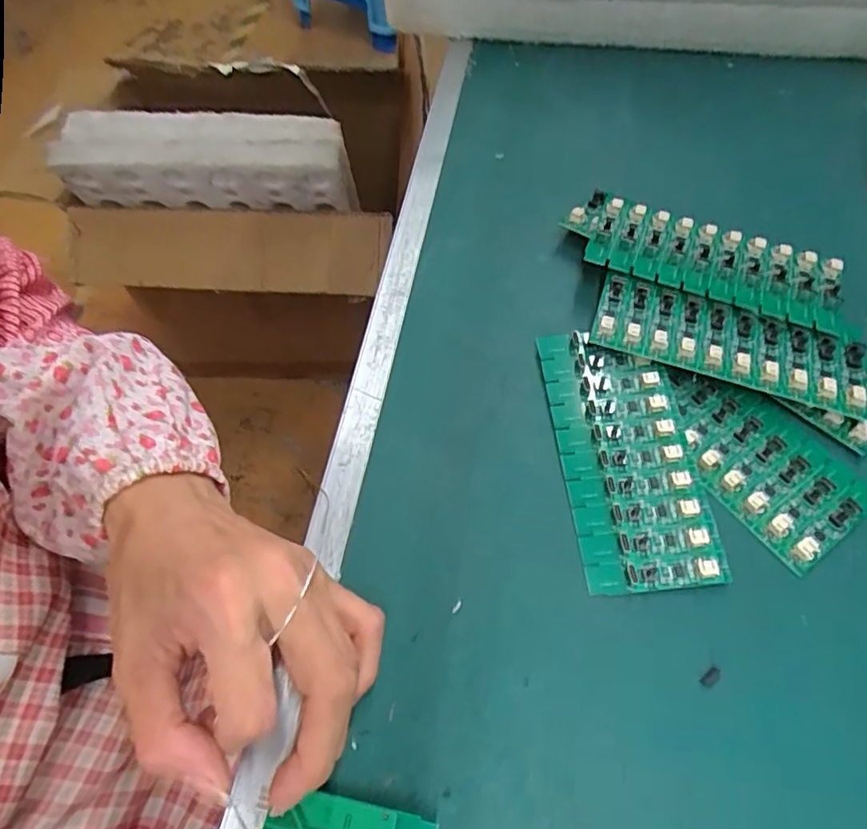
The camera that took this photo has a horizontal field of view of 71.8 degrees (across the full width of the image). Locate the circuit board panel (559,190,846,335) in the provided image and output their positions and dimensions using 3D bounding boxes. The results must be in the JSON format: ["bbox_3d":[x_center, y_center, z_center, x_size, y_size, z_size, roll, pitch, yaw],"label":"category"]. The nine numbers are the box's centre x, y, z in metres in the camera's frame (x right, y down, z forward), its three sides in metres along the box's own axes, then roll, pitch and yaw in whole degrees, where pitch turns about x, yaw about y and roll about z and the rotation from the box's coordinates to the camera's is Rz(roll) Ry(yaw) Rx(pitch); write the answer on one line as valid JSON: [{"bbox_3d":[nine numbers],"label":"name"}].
[{"bbox_3d":[0.151,-0.092,0.342,0.153,0.012,0.062,23,63,16],"label":"circuit board panel"}]

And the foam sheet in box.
[{"bbox_3d":[-0.308,-0.345,0.829,0.368,0.103,0.105,3,59,3],"label":"foam sheet in box"}]

